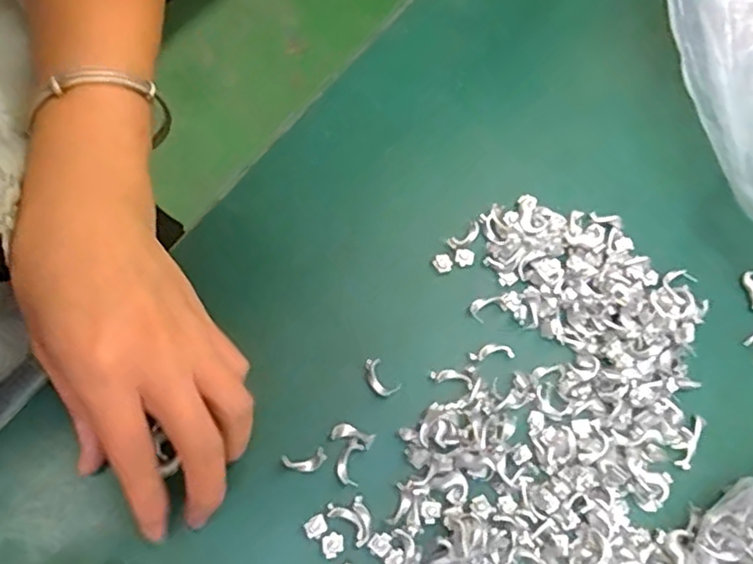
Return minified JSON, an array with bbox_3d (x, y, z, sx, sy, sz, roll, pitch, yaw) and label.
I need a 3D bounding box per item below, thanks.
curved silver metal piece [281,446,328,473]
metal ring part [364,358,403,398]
[{"bbox_3d":[-0.032,0.079,0.286,0.019,0.004,0.009,-12,73,-10],"label":"curved silver metal piece"},{"bbox_3d":[0.001,0.045,0.303,0.011,0.004,0.019,-31,82,-17],"label":"metal ring part"}]

